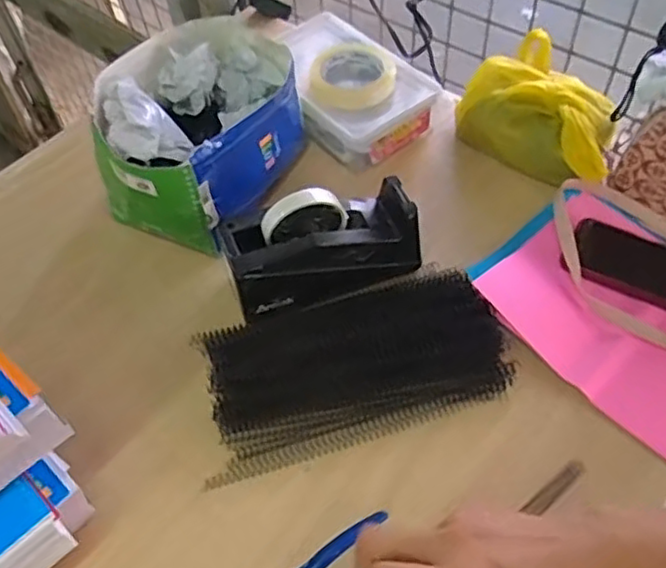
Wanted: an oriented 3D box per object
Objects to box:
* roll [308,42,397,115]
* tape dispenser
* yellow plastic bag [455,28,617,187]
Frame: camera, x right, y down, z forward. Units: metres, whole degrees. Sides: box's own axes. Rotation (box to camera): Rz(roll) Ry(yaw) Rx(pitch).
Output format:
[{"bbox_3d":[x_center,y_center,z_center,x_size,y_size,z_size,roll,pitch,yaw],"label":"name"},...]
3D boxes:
[{"bbox_3d":[0.027,-0.266,0.839,0.101,0.033,0.109,-1,53,2],"label":"roll"},{"bbox_3d":[-0.010,-0.036,0.688,0.193,0.102,0.080,-20,55,-12],"label":"tape dispenser"},{"bbox_3d":[0.249,-0.200,0.798,0.201,0.092,0.117,38,63,26],"label":"yellow plastic bag"}]

